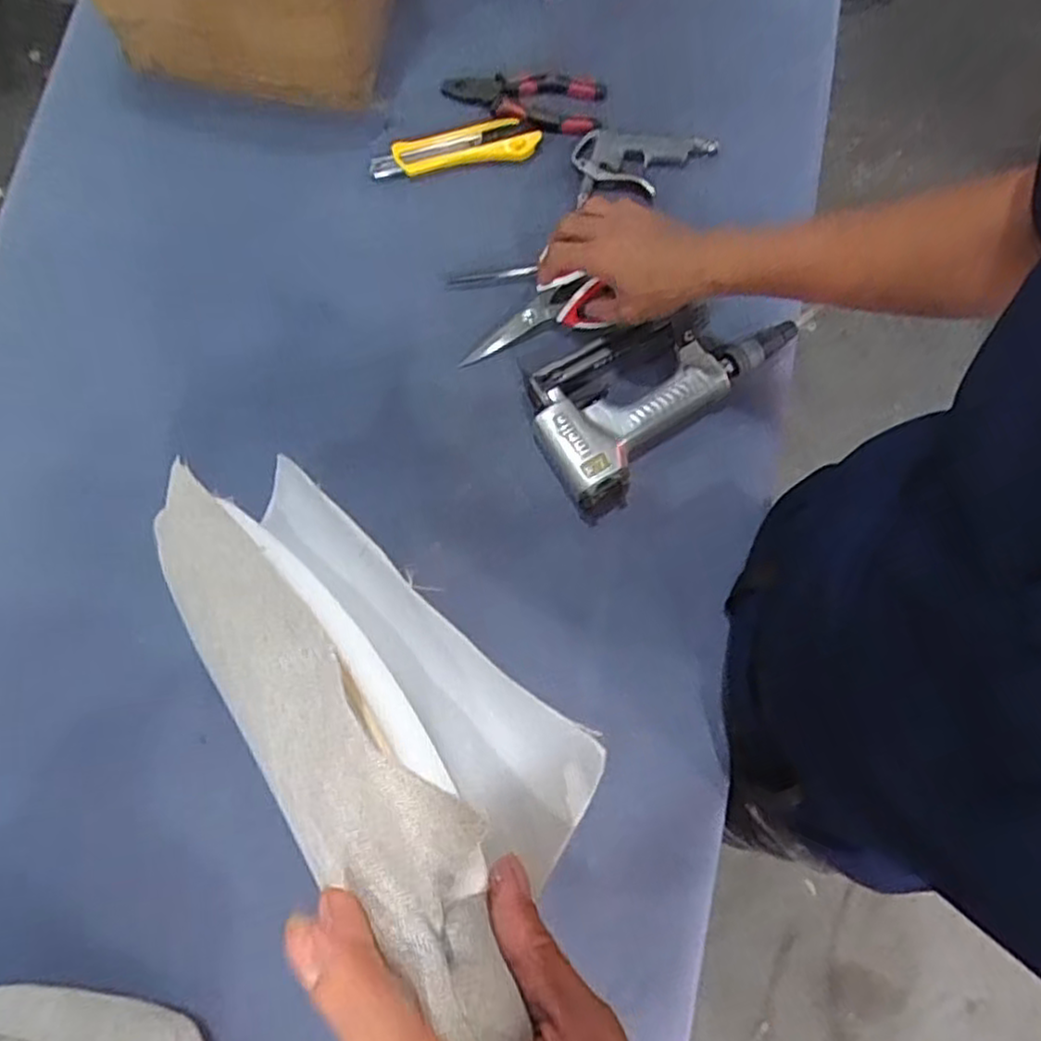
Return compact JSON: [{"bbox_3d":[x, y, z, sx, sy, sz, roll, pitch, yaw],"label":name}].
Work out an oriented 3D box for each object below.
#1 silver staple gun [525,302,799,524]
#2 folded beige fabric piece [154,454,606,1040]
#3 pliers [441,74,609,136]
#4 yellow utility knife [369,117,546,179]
[{"bbox_3d":[0.116,-0.125,0.644,0.248,0.045,0.130,-37,81,-6],"label":"silver staple gun"},{"bbox_3d":[-0.091,0.067,0.370,0.107,0.093,0.383,-46,42,-8],"label":"folded beige fabric piece"},{"bbox_3d":[0.004,-0.399,0.688,0.151,0.027,0.056,-1,79,0],"label":"pliers"},{"bbox_3d":[-0.061,-0.348,0.671,0.156,0.020,0.035,-9,79,-2],"label":"yellow utility knife"}]

